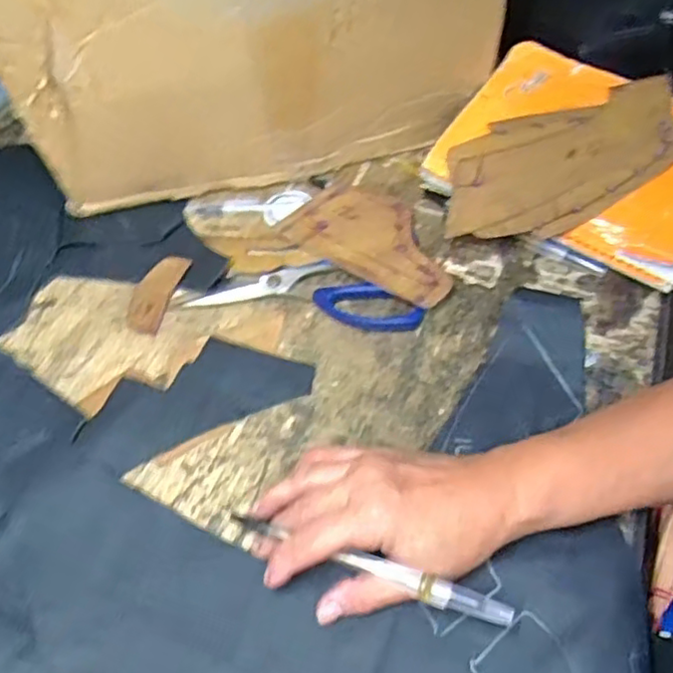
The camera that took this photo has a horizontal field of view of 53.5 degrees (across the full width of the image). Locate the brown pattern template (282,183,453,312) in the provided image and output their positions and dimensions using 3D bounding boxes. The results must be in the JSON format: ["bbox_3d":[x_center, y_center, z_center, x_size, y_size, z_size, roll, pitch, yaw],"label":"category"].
[{"bbox_3d":[0.032,-0.073,0.495,0.132,0.008,0.073,30,67,22],"label":"brown pattern template"}]

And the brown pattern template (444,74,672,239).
[{"bbox_3d":[0.160,-0.125,0.480,0.167,0.010,0.098,-14,65,8],"label":"brown pattern template"}]

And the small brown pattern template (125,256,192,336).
[{"bbox_3d":[-0.136,-0.033,0.499,0.033,0.004,0.066,15,67,15],"label":"small brown pattern template"}]

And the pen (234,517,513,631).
[{"bbox_3d":[0.014,0.119,0.345,0.152,0.006,0.013,14,57,17],"label":"pen"}]

